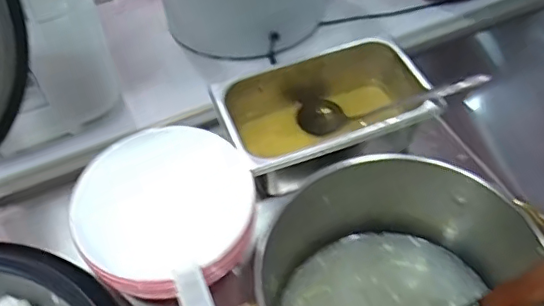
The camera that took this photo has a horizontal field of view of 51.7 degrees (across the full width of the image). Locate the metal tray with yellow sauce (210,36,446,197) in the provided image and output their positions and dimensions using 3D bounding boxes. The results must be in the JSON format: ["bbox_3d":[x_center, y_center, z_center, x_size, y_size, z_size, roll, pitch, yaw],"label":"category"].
[{"bbox_3d":[0.070,-0.049,0.752,0.267,0.096,0.177,-20,51,-13],"label":"metal tray with yellow sauce"}]

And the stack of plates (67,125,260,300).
[{"bbox_3d":[-0.119,0.064,0.637,0.197,0.072,0.178,-18,51,-11],"label":"stack of plates"}]

